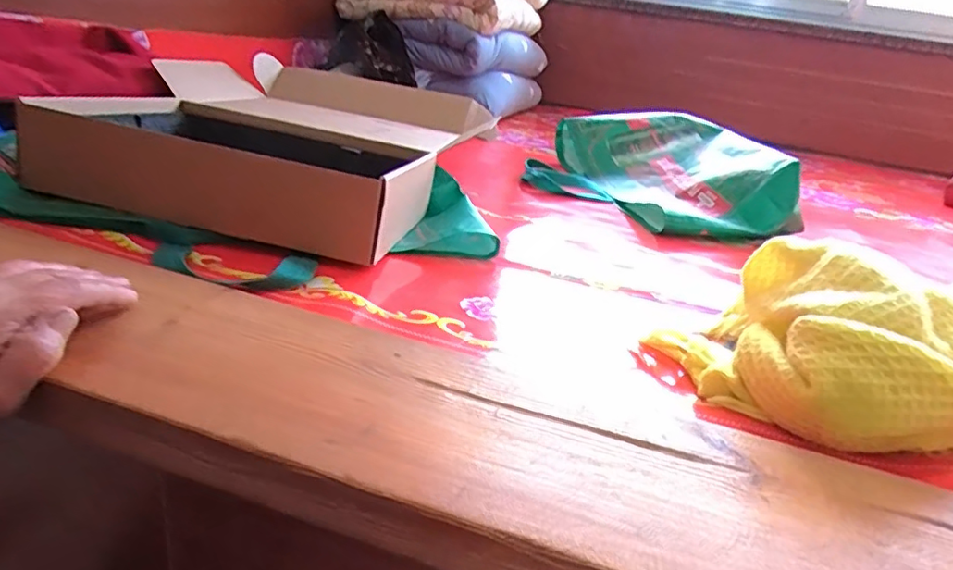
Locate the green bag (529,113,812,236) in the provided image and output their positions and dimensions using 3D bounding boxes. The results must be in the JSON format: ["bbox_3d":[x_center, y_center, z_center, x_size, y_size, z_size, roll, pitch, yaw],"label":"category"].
[{"bbox_3d":[0.303,-0.219,1.070,0.394,0.120,0.459,6,25,-5],"label":"green bag"}]

